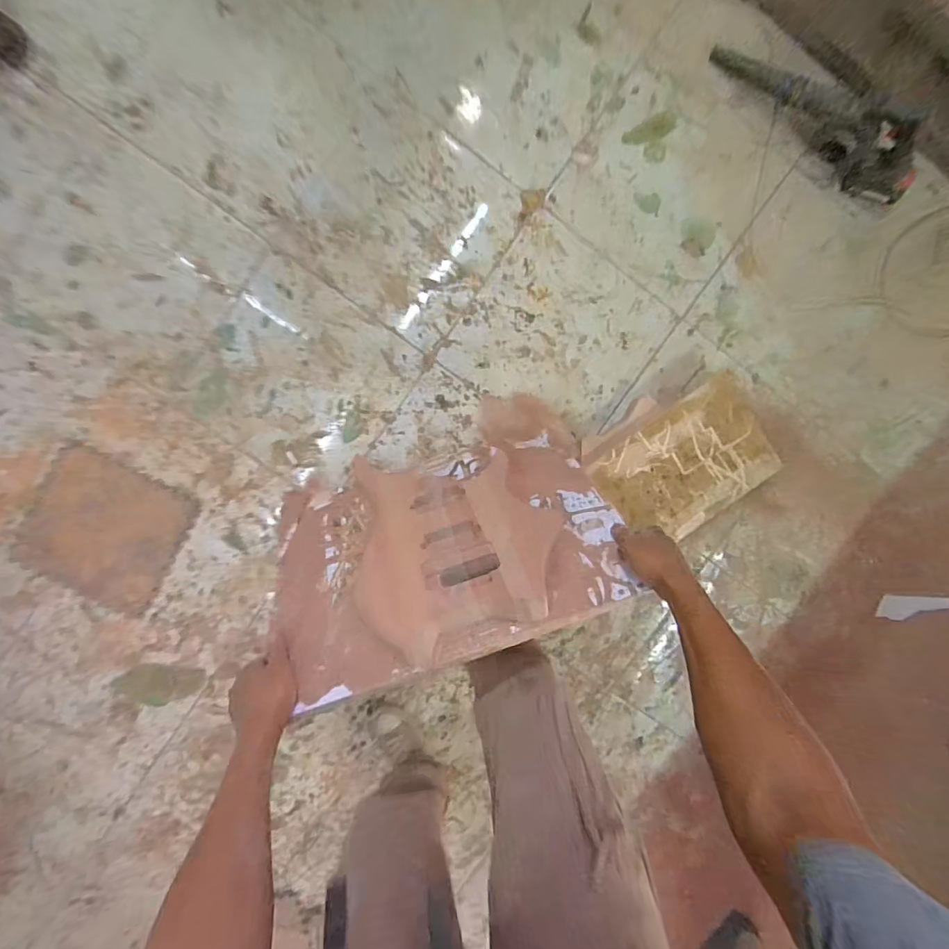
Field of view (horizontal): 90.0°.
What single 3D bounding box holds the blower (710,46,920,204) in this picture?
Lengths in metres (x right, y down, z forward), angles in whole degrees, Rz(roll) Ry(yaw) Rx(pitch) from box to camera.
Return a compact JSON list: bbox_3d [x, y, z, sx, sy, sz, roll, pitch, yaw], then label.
[{"bbox_3d":[0.717,-0.754,1.001,0.486,0.138,0.089,38,82,8],"label":"blower"}]

